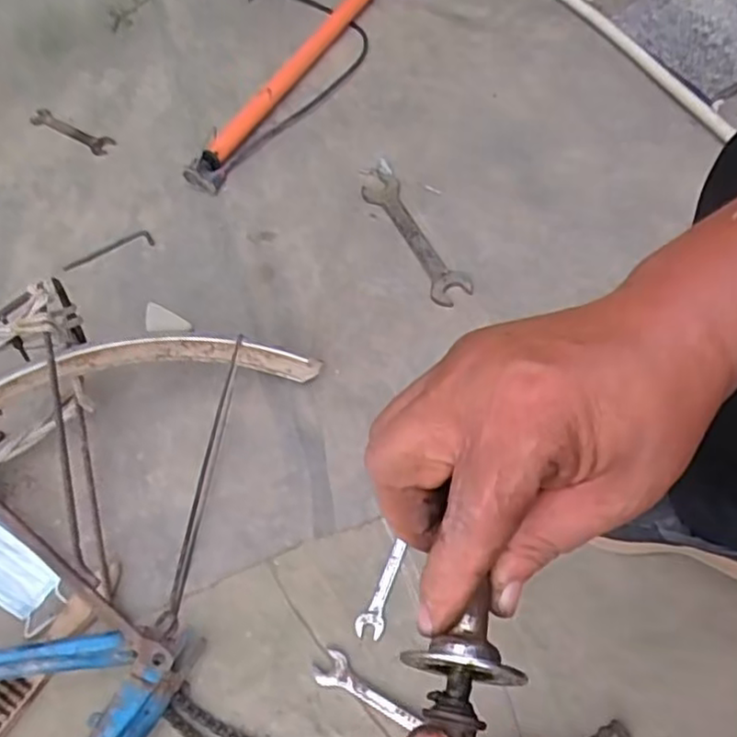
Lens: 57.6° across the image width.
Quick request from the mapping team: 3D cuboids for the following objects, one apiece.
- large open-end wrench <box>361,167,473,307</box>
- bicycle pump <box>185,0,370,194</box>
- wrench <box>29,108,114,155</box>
[{"bbox_3d":[0.066,-0.217,1.039,0.061,0.009,0.318,-21,57,-12],"label":"large open-end wrench"},{"bbox_3d":[-0.192,-0.624,1.340,0.359,0.066,0.733,20,58,15],"label":"bicycle pump"},{"bbox_3d":[-0.557,-0.444,1.255,0.207,0.006,0.045,27,60,20],"label":"wrench"}]

